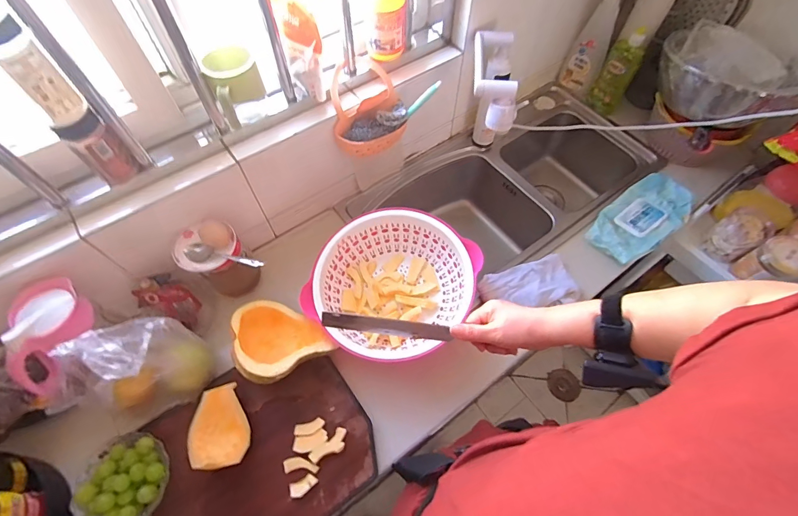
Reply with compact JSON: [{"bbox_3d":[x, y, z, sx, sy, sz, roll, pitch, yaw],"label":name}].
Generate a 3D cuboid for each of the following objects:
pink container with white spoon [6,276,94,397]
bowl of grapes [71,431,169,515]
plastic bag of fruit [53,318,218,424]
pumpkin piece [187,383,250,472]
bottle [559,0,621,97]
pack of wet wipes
[{"bbox_3d":[-0.529,0.116,0.582,0.086,0.110,0.154,21,62,11],"label":"pink container with white spoon"},{"bbox_3d":[-0.412,0.336,0.583,0.122,0.048,0.130,0,61,-1],"label":"bowl of grapes"},{"bbox_3d":[-0.405,0.174,0.589,0.174,0.235,0.087,-21,63,-12],"label":"plastic bag of fruit"},{"bbox_3d":[-0.294,0.278,0.630,0.091,0.035,0.123,-20,63,-12],"label":"pumpkin piece"},{"bbox_3d":[0.498,-0.555,0.986,0.091,0.264,0.059,23,63,12],"label":"bottle"},{"bbox_3d":[0.538,-0.089,0.859,0.253,0.064,0.131,-35,67,-19],"label":"pack of wet wipes"}]

